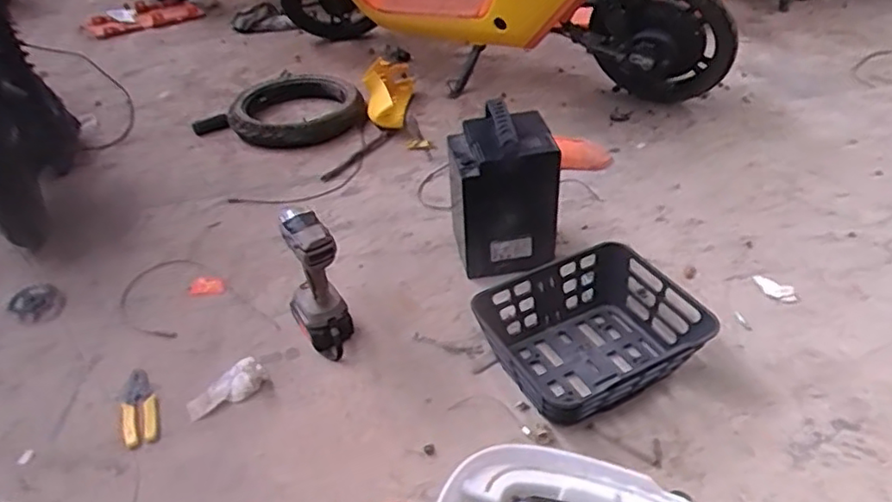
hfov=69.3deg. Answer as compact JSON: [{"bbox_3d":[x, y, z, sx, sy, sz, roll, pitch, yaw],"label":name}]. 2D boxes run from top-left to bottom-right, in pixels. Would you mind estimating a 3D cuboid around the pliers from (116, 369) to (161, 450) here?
[{"bbox_3d":[-0.472,0.241,0.990,0.054,0.018,0.142,-18,43,-22],"label":"pliers"}]

